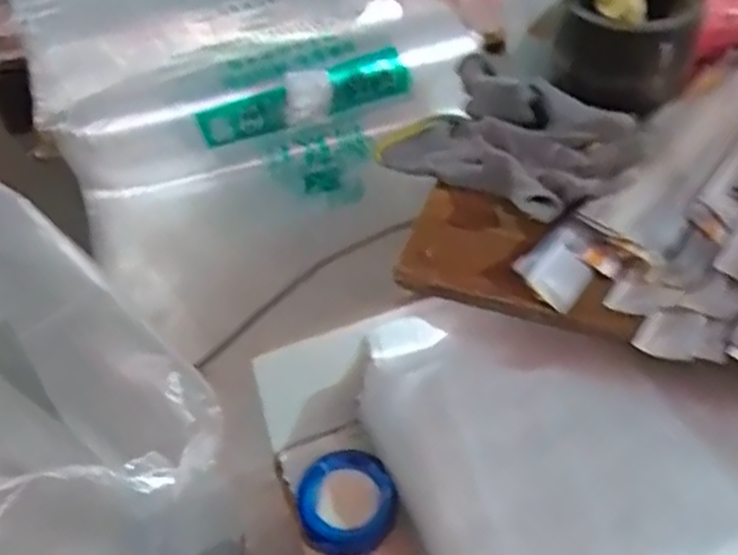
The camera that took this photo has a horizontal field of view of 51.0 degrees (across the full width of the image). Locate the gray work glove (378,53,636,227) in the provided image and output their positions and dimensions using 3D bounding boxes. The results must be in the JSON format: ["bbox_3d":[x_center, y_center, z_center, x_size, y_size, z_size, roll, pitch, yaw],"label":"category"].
[{"bbox_3d":[0.091,-0.088,0.517,0.106,0.048,0.162,-32,52,-24],"label":"gray work glove"}]

